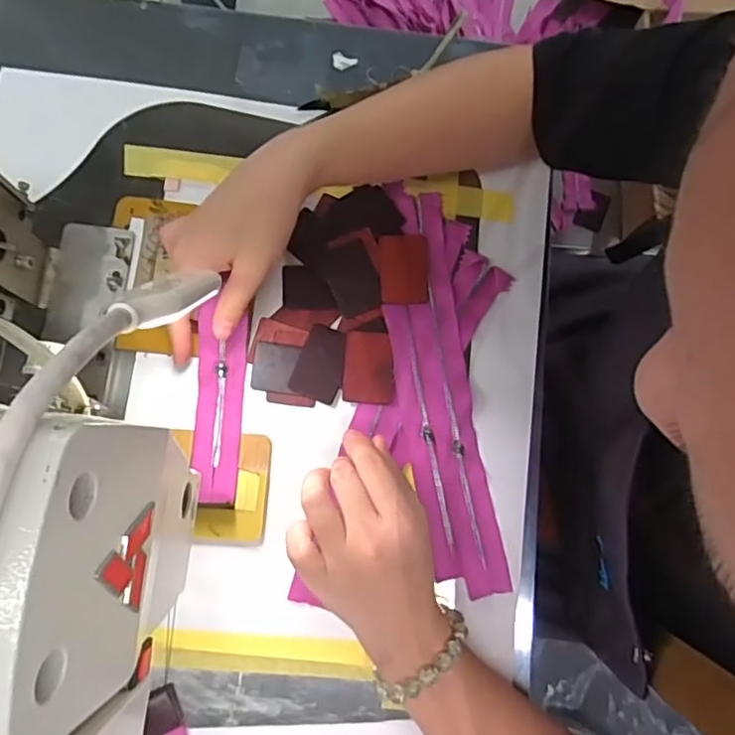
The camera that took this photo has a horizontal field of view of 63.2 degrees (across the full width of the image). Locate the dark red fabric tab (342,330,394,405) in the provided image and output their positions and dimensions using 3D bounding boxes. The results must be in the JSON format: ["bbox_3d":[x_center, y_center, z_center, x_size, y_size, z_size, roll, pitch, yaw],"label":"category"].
[{"bbox_3d":[0.001,0.000,0.426,0.035,0.004,0.051,4,80,0],"label":"dark red fabric tab"}]

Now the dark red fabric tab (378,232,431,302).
[{"bbox_3d":[0.026,-0.073,0.437,0.035,0.007,0.050,-6,80,-2],"label":"dark red fabric tab"}]

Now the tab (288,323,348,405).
[{"bbox_3d":[-0.032,-0.003,0.427,0.034,0.004,0.053,20,80,2],"label":"tab"}]

